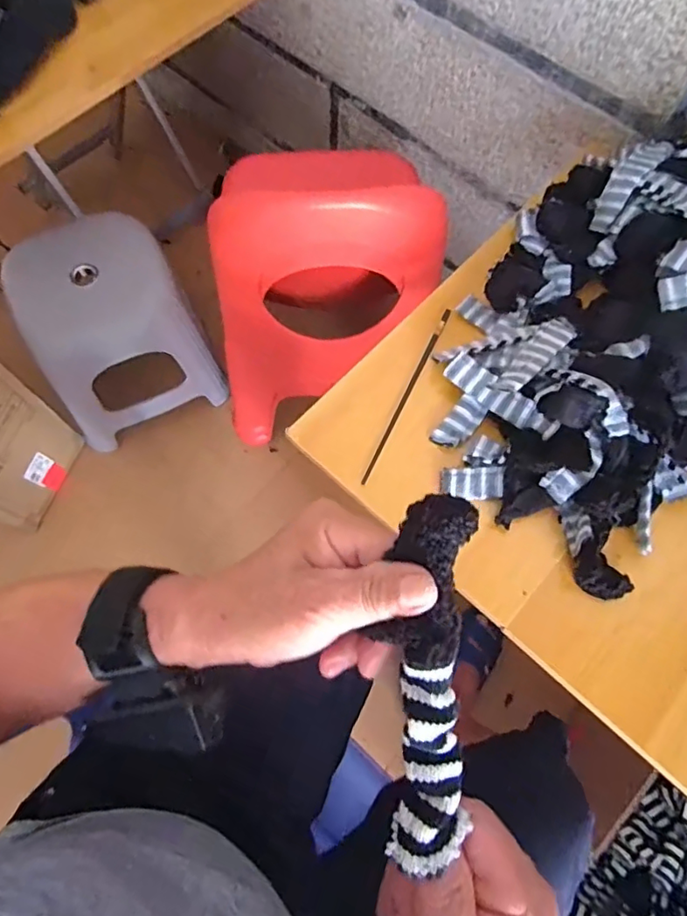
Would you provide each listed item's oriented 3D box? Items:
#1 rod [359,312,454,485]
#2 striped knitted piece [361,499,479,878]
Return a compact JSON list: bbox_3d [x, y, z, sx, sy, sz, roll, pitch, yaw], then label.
[{"bbox_3d":[0.071,-0.073,0.616,0.008,0.012,0.228,25,71,9],"label":"rod"},{"bbox_3d":[0.036,0.096,0.243,0.035,0.017,0.157,1,92,0],"label":"striped knitted piece"}]

